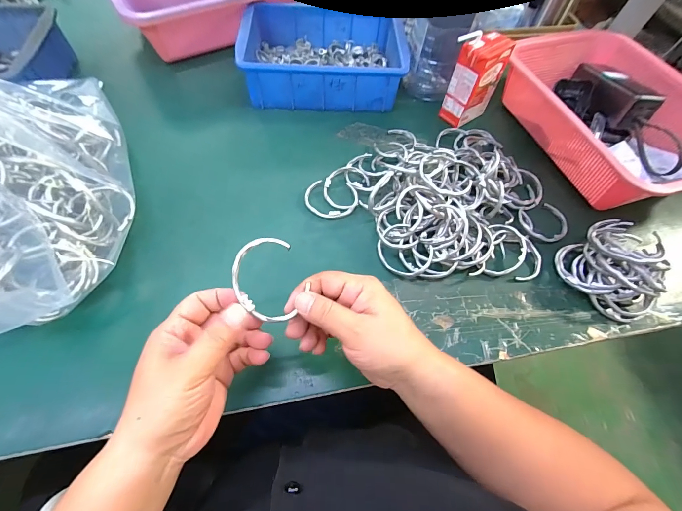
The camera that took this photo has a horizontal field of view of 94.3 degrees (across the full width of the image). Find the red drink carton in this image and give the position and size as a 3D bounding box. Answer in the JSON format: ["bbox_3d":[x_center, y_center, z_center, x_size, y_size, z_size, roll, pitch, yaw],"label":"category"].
[{"bbox_3d":[0.193,-0.253,0.458,0.075,0.110,0.044,-29,68,-17],"label":"red drink carton"}]

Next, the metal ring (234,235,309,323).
[{"bbox_3d":[-0.057,0.019,0.248,0.050,0.019,0.066,-25,67,-16],"label":"metal ring"}]

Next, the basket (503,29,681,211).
[{"bbox_3d":[0.380,-0.193,0.447,0.198,0.086,0.288,-12,64,-10],"label":"basket"}]

